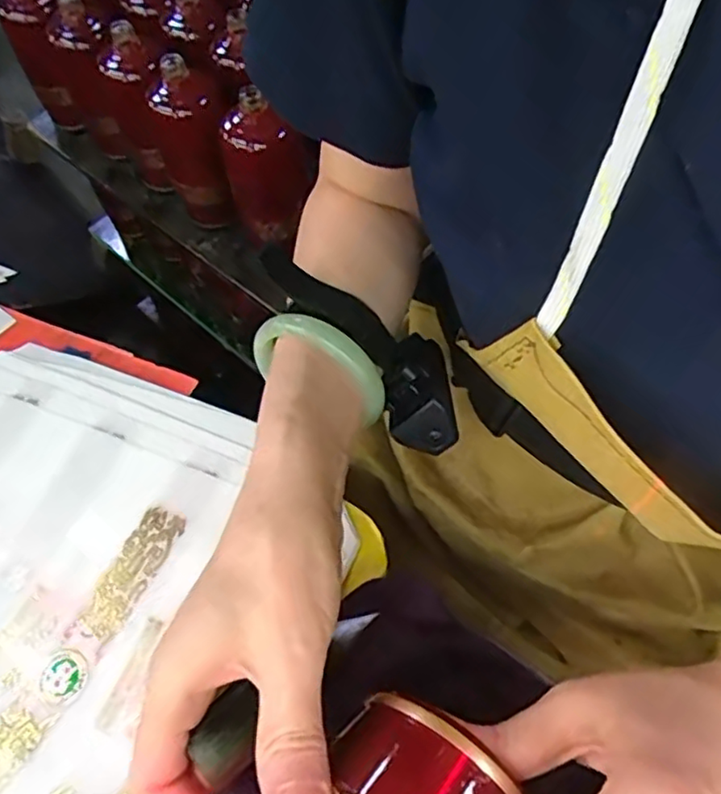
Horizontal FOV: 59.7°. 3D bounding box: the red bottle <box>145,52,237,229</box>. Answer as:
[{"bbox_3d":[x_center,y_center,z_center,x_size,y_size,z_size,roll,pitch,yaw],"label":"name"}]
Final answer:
[{"bbox_3d":[-0.186,-0.289,0.717,0.086,0.174,0.069,-13,58,-4],"label":"red bottle"}]

